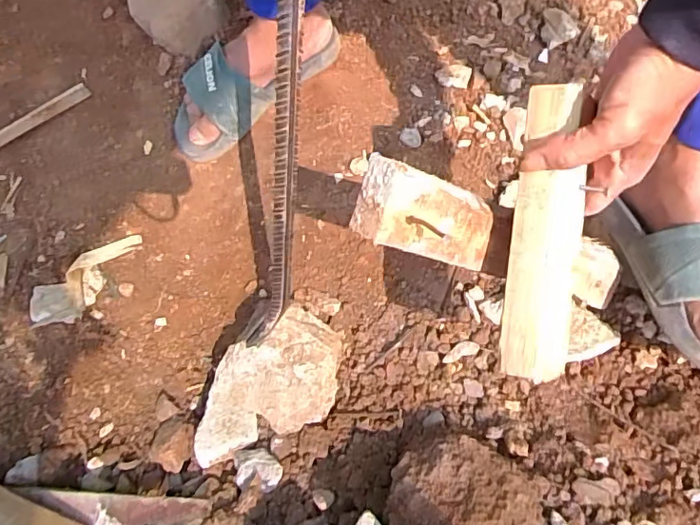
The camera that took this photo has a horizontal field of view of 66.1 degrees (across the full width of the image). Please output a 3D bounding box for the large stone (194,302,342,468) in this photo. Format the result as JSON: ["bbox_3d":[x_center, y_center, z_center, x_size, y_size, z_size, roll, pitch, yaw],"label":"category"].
[{"bbox_3d":[-0.091,0.136,0.574,0.129,0.057,0.187,38,73,14],"label":"large stone"}]

